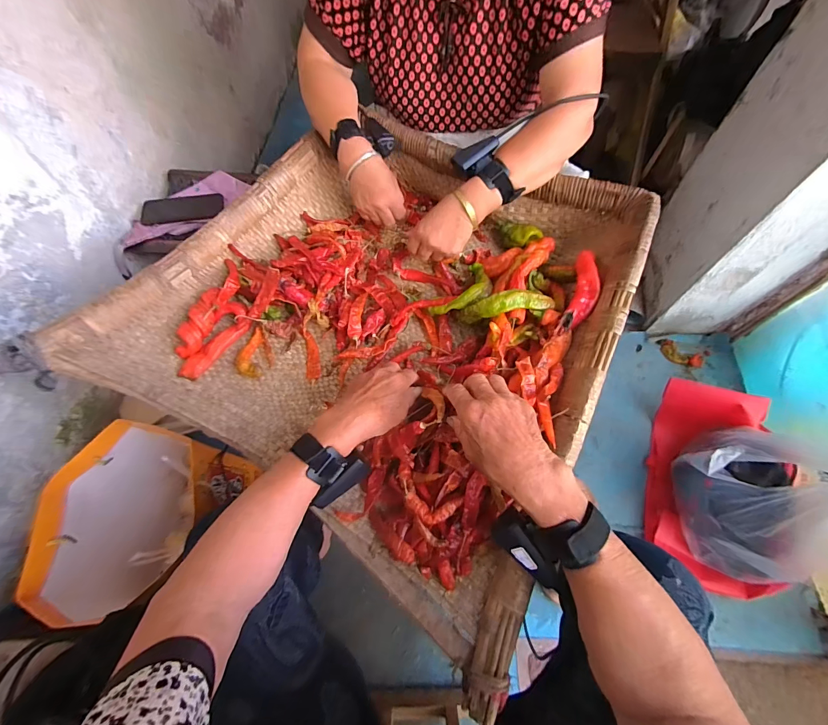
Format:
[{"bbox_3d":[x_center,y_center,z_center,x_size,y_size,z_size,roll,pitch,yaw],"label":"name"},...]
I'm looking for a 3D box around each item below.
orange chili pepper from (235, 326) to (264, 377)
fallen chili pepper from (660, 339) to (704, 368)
[{"bbox_3d":[-0.239,-0.016,0.525,0.032,0.018,0.075,-1,63,3],"label":"orange chili pepper"},{"bbox_3d":[0.692,-0.019,0.928,0.099,0.024,0.042,38,71,19],"label":"fallen chili pepper"}]

